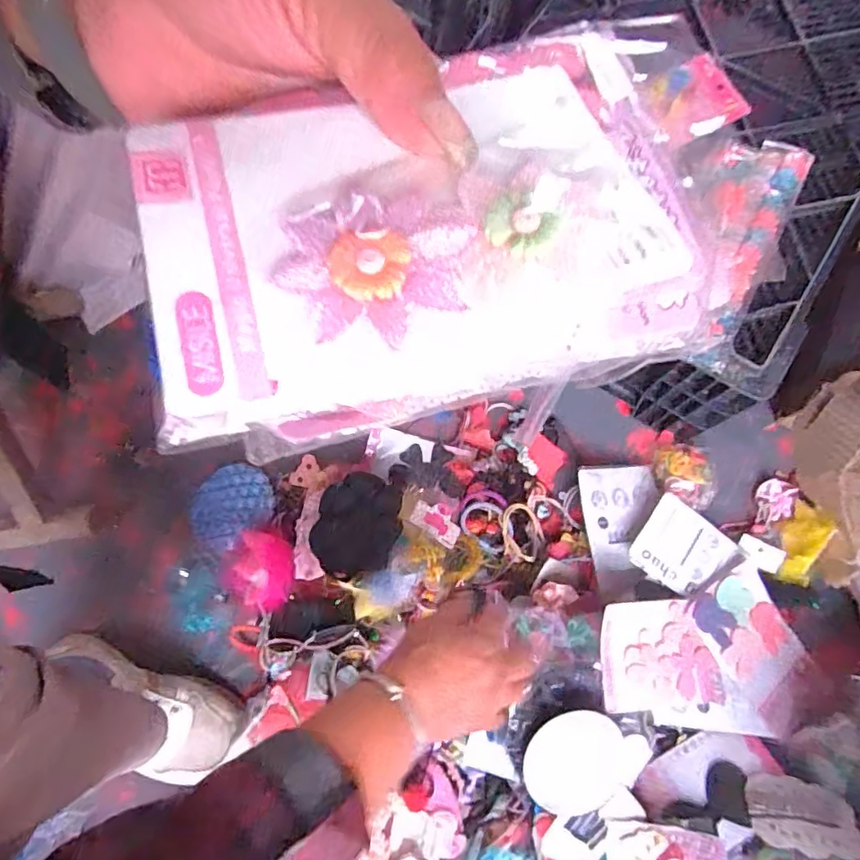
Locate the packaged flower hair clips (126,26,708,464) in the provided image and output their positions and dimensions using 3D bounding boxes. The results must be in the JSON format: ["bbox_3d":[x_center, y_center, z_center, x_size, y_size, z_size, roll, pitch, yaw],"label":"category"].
[{"bbox_3d":[-0.004,-0.050,0.146,0.132,0.024,0.094,-16,75,-3],"label":"packaged flower hair clips"}]

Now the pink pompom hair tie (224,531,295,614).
[{"bbox_3d":[-0.178,0.145,0.582,0.078,0.049,0.079,16,75,6],"label":"pink pompom hair tie"}]

